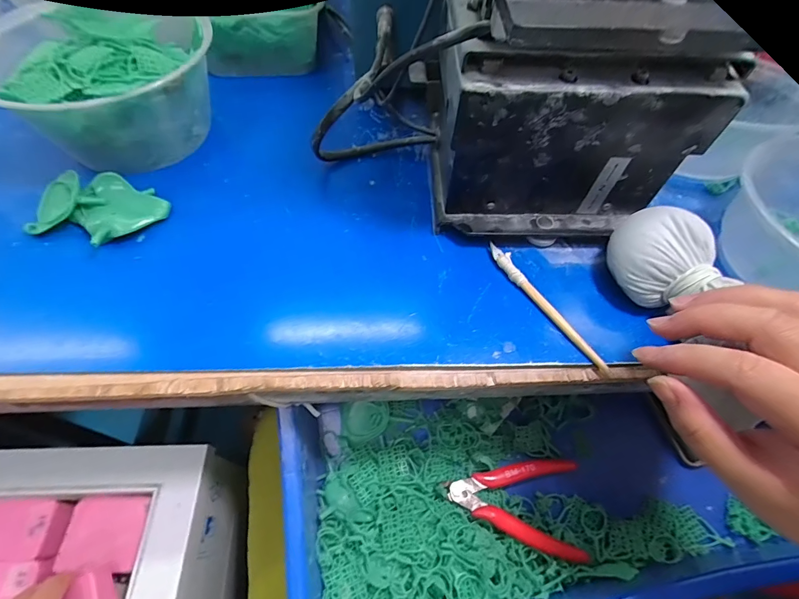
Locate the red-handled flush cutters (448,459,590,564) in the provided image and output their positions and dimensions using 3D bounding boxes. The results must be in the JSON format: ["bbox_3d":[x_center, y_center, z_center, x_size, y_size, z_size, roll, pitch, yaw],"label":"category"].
[{"bbox_3d":[0.098,0.166,0.329,0.108,0.012,0.074,11,59,4],"label":"red-handled flush cutters"}]

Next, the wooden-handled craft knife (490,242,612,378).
[{"bbox_3d":[0.098,0.004,0.265,0.014,0.008,0.114,-24,63,-16],"label":"wooden-handled craft knife"}]

